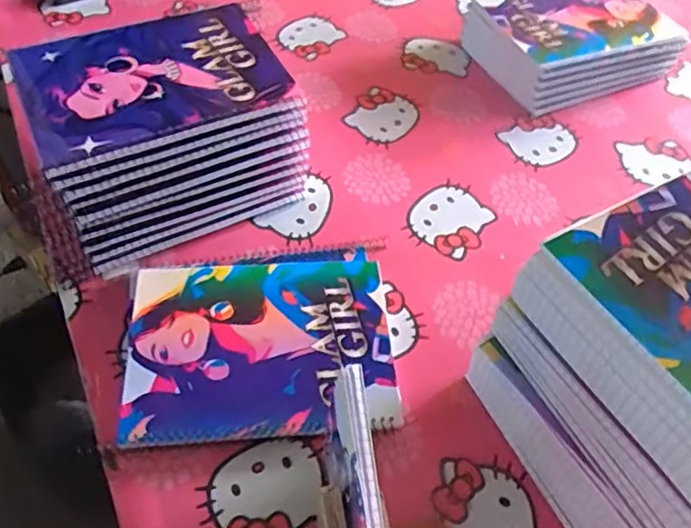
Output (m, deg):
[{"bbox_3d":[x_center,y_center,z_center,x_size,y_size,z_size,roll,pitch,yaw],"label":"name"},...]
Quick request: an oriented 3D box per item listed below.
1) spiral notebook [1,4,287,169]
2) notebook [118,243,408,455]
[{"bbox_3d":[-0.153,-0.151,0.486,0.193,0.012,0.145,-21,57,-19],"label":"spiral notebook"},{"bbox_3d":[-0.066,0.059,0.476,0.196,0.017,0.157,-3,53,-7],"label":"notebook"}]

